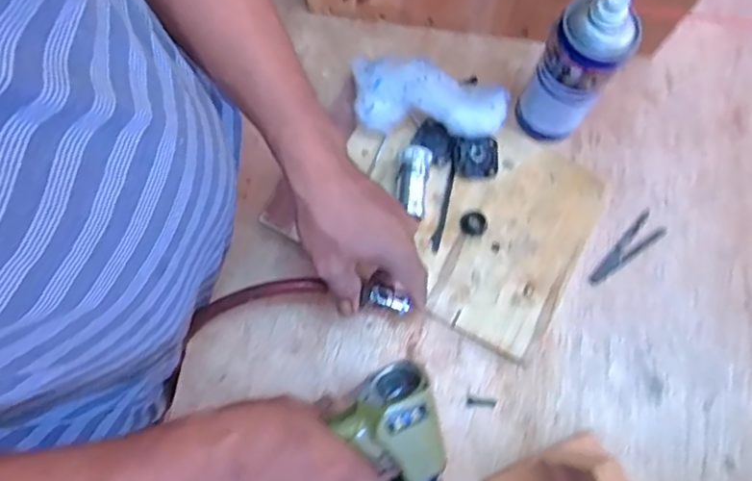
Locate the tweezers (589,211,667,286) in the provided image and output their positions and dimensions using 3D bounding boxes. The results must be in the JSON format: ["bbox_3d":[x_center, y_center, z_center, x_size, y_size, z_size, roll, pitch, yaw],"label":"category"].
[{"bbox_3d":[0.242,0.012,0.537,0.096,0.004,0.028,-42,80,-12],"label":"tweezers"}]

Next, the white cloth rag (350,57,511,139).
[{"bbox_3d":[0.050,-0.136,0.541,0.147,0.059,0.068,7,74,0],"label":"white cloth rag"}]

